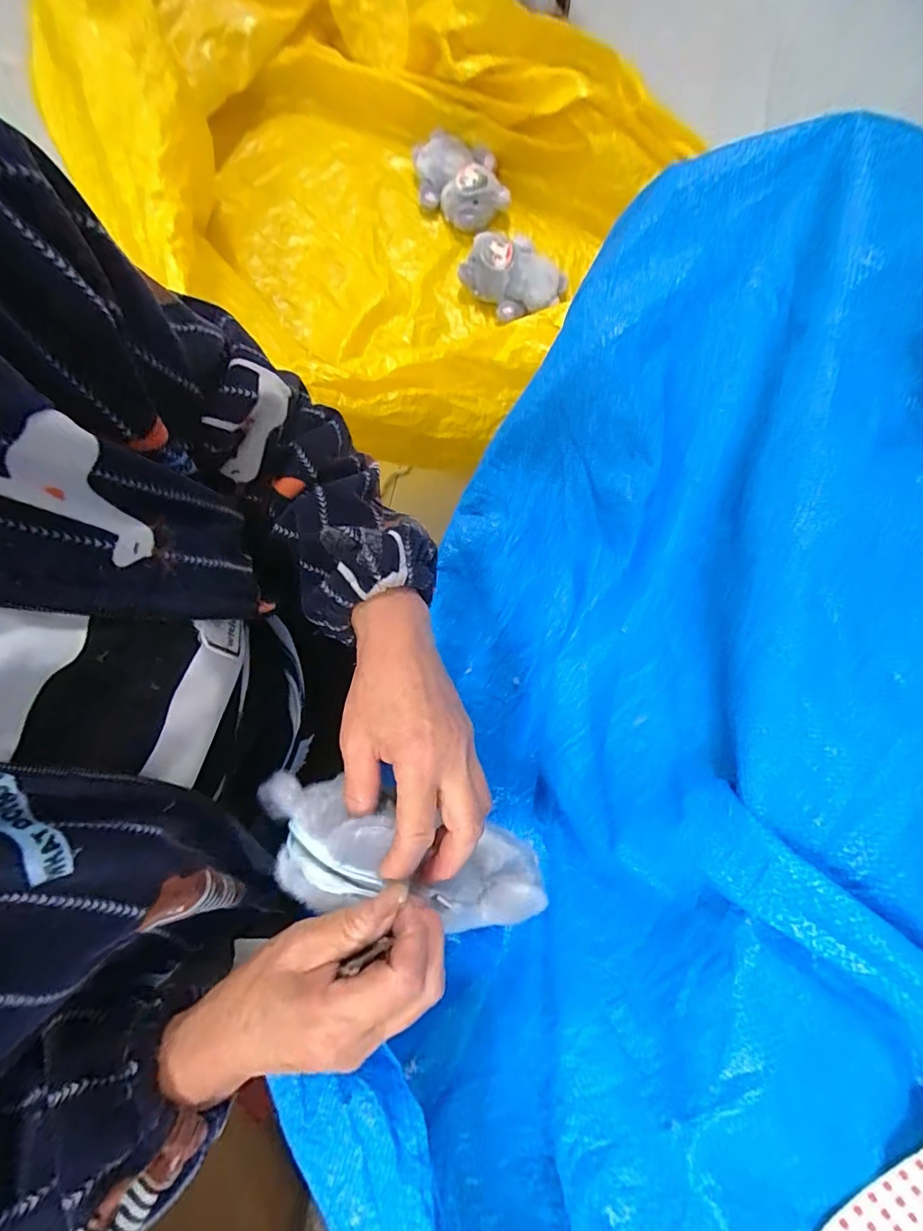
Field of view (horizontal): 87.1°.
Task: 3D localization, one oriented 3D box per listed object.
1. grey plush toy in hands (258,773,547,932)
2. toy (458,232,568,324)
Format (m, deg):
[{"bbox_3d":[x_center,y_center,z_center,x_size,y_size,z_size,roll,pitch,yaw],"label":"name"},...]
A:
[{"bbox_3d":[-0.035,0.146,0.301,0.176,0.094,0.065,21,76,-13],"label":"grey plush toy in hands"},{"bbox_3d":[0.100,-0.645,0.932,0.189,0.074,0.142,29,78,1],"label":"toy"}]

